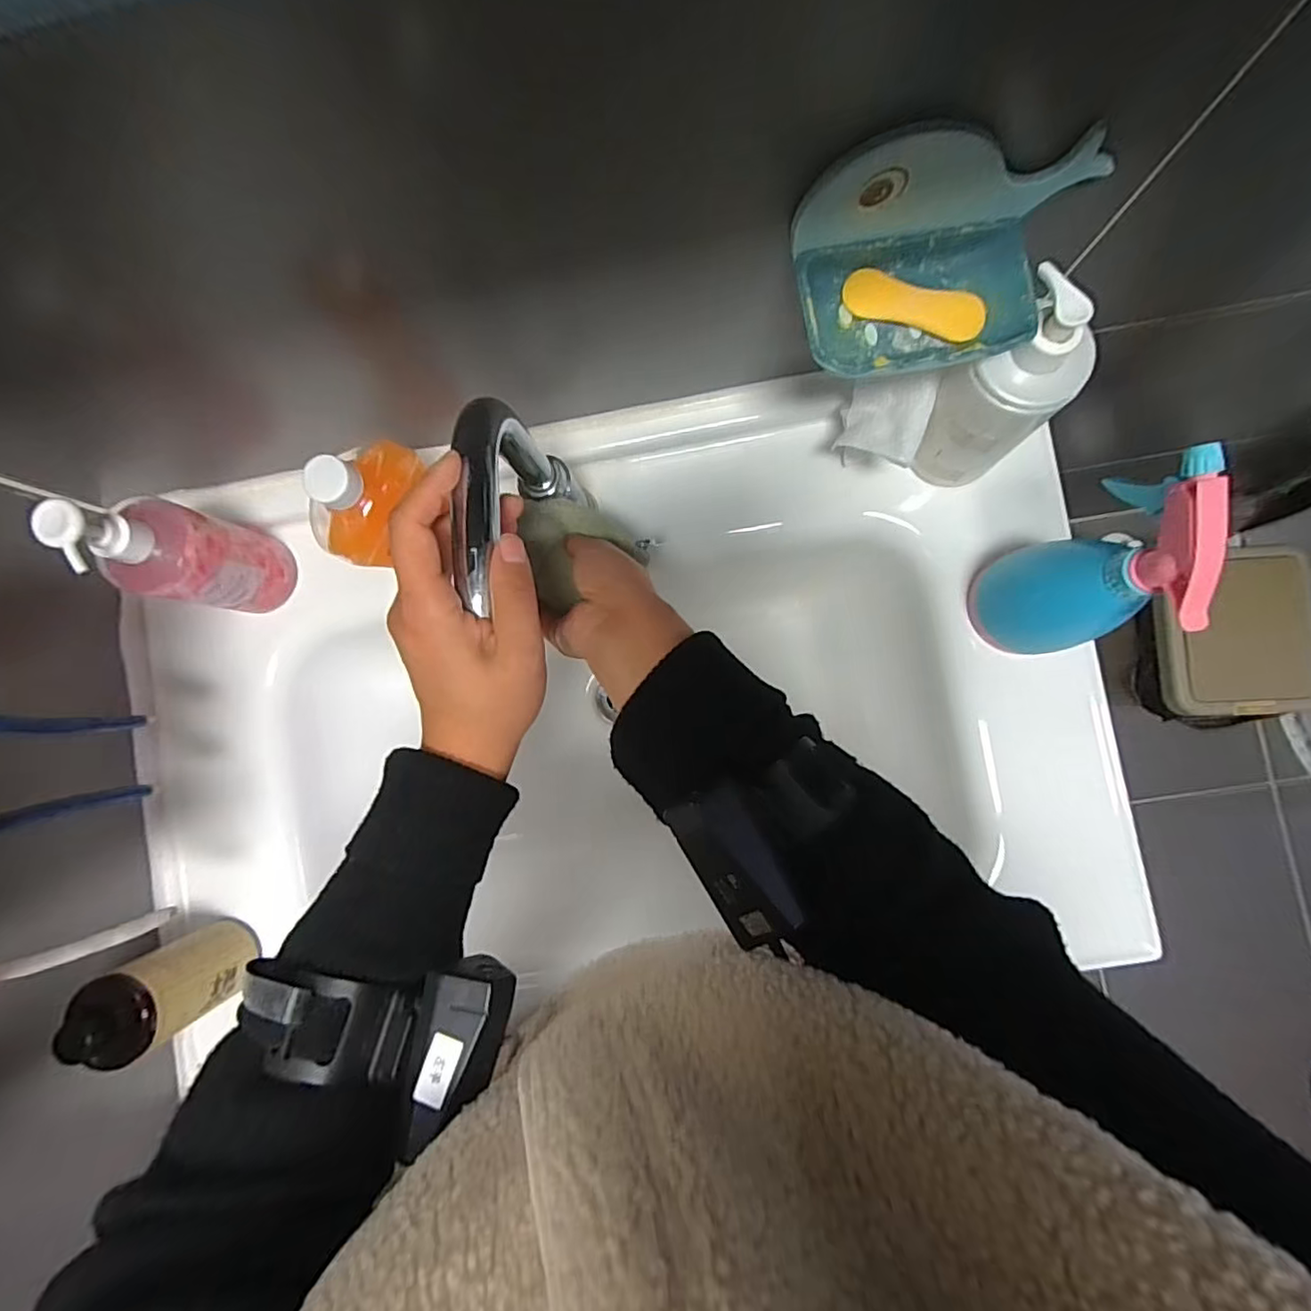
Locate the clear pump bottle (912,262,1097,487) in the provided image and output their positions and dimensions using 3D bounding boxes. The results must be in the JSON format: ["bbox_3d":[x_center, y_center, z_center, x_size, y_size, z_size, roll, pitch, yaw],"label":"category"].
[{"bbox_3d":[0.227,-0.170,0.402,0.068,0.171,0.069,0,86,4],"label":"clear pump bottle"}]

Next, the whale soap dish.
[{"bbox_3d":[0.154,-0.206,0.315,0.153,0.071,0.095,-3,86,4],"label":"whale soap dish"}]

